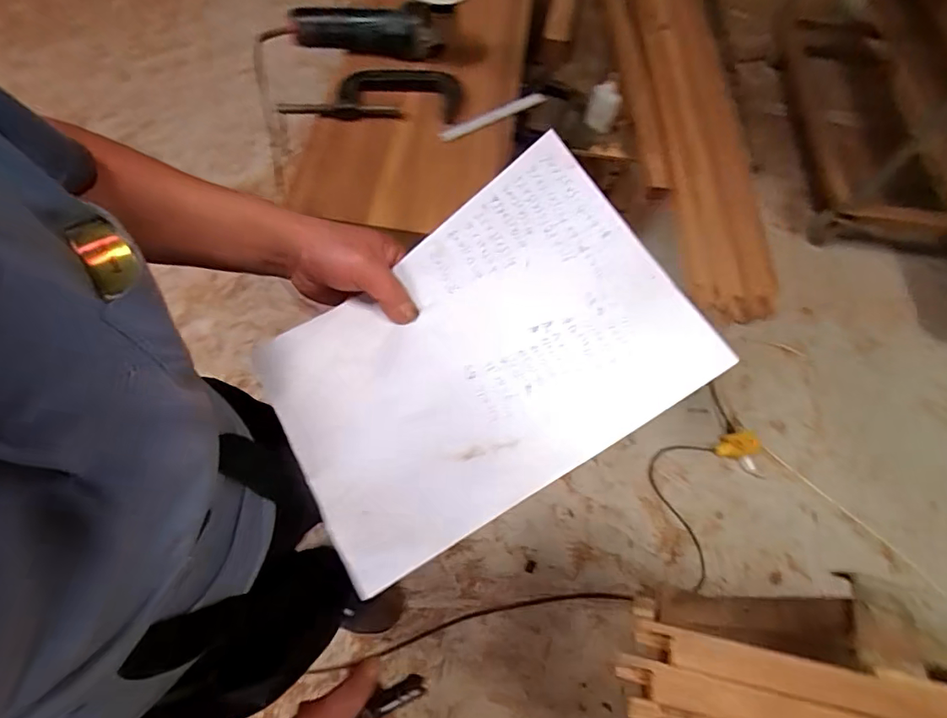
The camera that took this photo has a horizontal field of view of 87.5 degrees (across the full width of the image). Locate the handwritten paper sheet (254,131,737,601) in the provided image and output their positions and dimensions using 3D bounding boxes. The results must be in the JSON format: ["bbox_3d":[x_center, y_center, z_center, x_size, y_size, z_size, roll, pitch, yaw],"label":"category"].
[{"bbox_3d":[-0.003,-0.003,0.357,0.288,0.039,0.205,-33,73,2],"label":"handwritten paper sheet"}]

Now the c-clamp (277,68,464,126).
[{"bbox_3d":[-0.153,-0.408,0.778,0.271,0.049,0.128,-1,63,-4],"label":"c-clamp"}]

